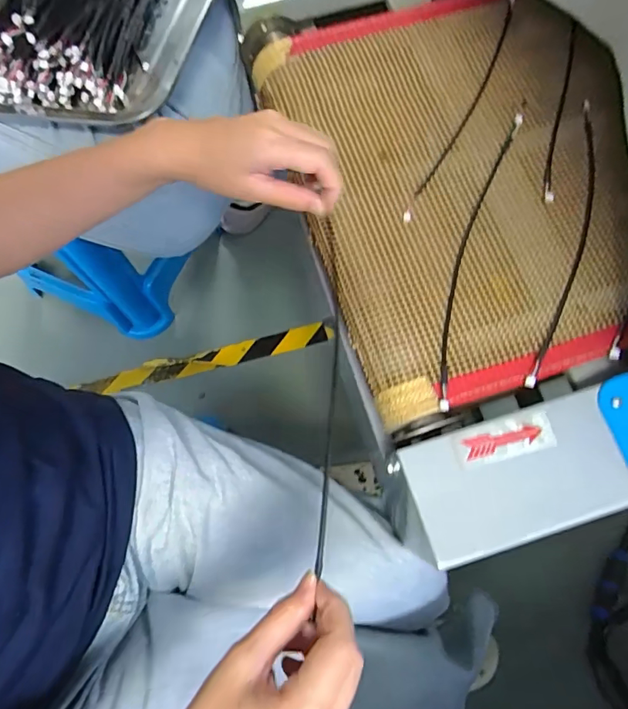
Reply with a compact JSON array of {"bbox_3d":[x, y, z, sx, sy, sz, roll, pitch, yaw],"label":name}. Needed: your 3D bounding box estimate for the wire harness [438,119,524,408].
[{"bbox_3d":[0.134,-0.088,0.393,0.021,0.009,0.280,18,74,5],"label":"wire harness"}]

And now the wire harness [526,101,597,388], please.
[{"bbox_3d":[0.217,-0.098,0.395,0.029,0.008,0.276,17,76,7],"label":"wire harness"}]

